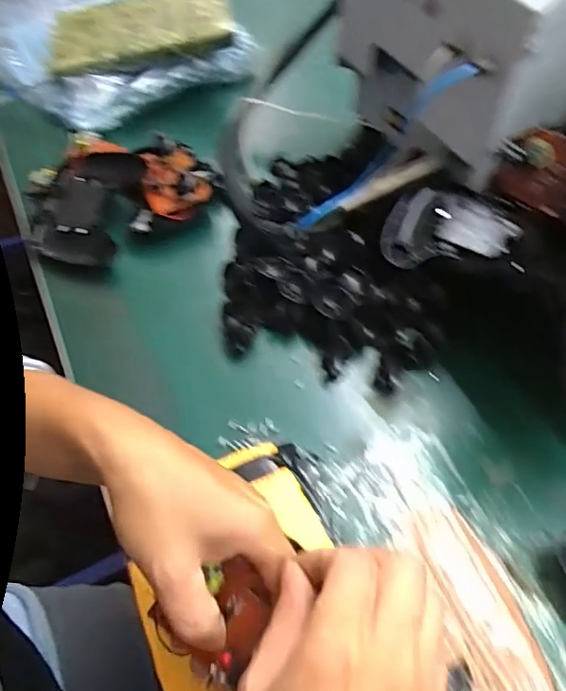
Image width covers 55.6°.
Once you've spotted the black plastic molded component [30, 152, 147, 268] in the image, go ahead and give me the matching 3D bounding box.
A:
[{"bbox_3d":[-0.187,-0.129,0.498,0.097,0.024,0.124,7,56,3],"label":"black plastic molded component"}]

